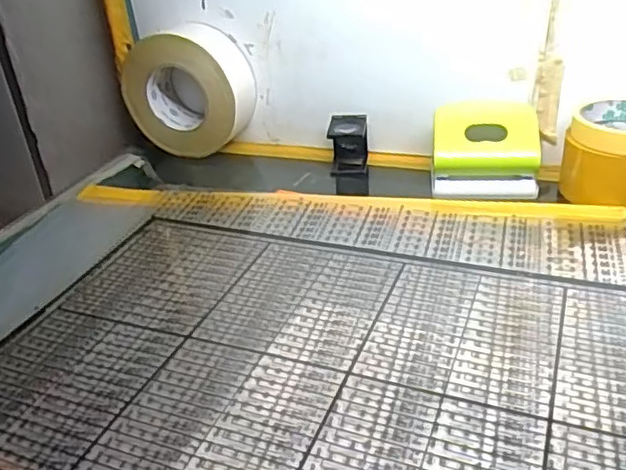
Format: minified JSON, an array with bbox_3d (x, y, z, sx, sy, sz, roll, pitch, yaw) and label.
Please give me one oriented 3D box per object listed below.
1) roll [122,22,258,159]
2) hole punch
[{"bbox_3d":[-0.144,-0.164,0.724,0.142,0.138,0.069,7,32,20],"label":"roll"},{"bbox_3d":[0.168,-0.084,0.602,0.100,0.073,0.067,5,31,18],"label":"hole punch"}]

